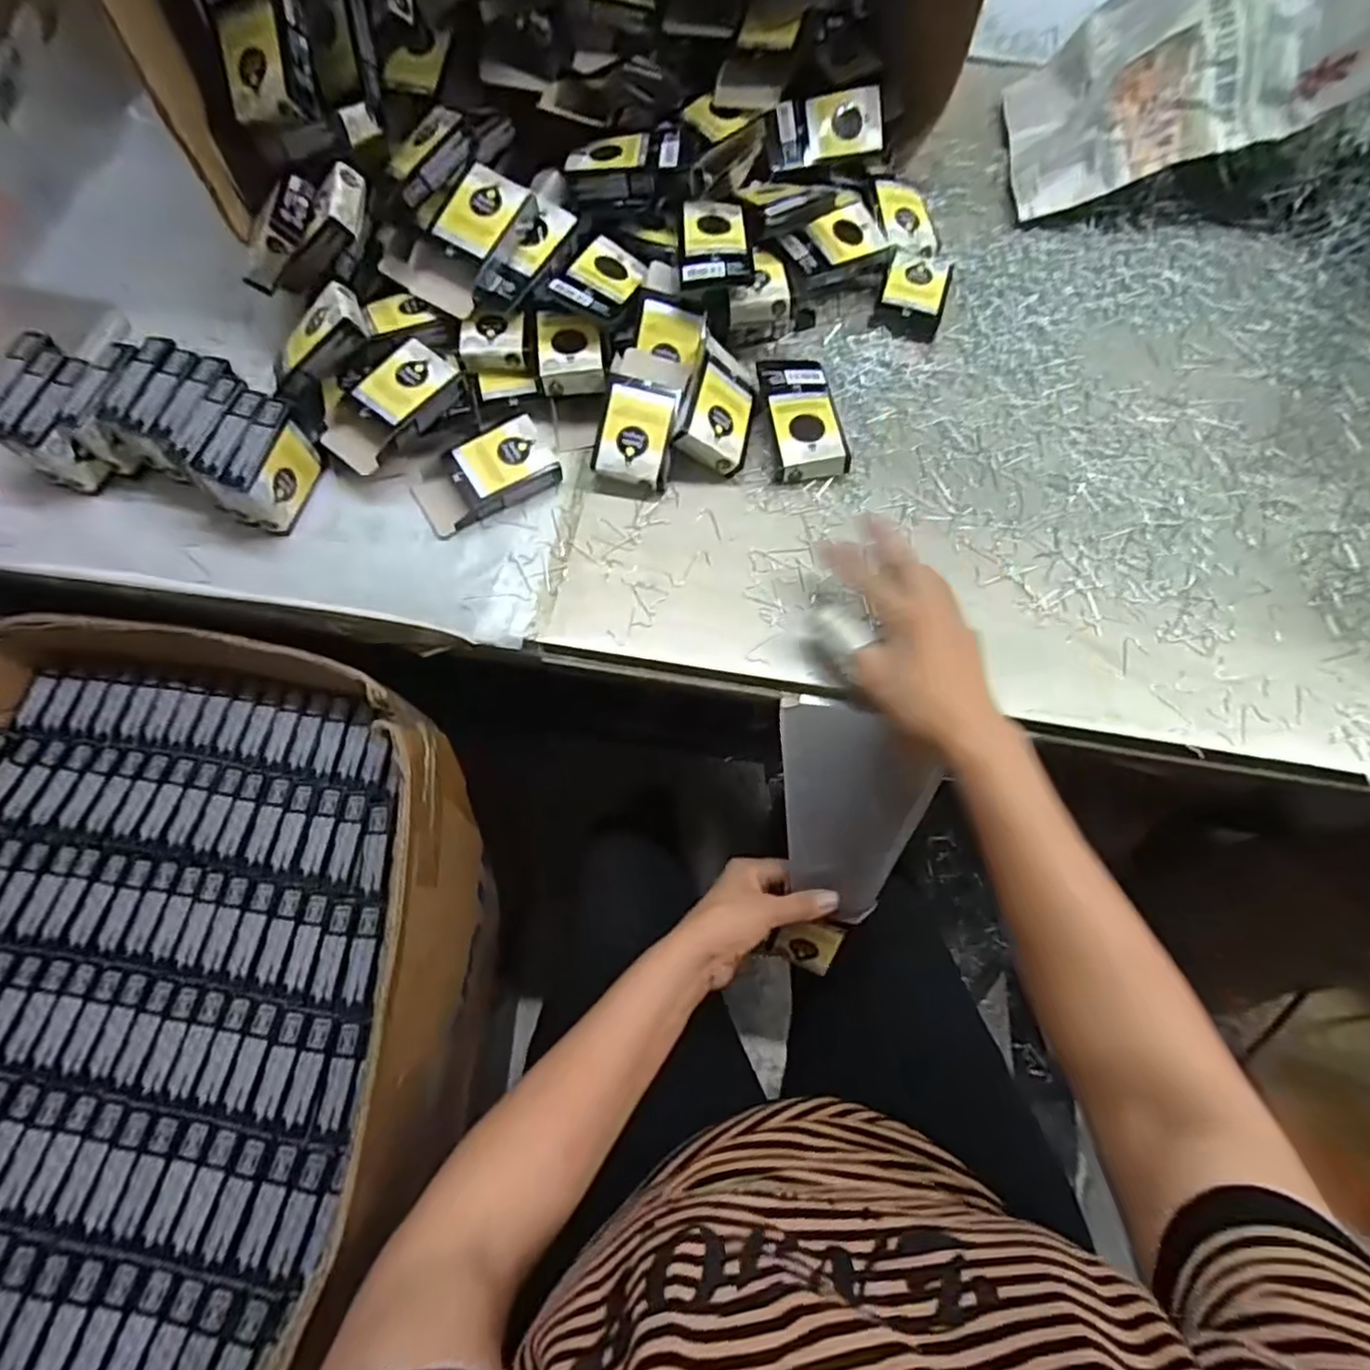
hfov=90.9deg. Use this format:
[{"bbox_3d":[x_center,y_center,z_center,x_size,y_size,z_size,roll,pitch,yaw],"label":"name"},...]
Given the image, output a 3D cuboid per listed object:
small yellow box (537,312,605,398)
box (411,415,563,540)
[{"bbox_3d":[-0.085,-0.247,0.498,0.045,0.020,0.066,-8,69,-4],"label":"small yellow box"},{"bbox_3d":[-0.143,-0.150,0.484,0.099,0.025,0.051,-30,72,-11],"label":"box"}]

